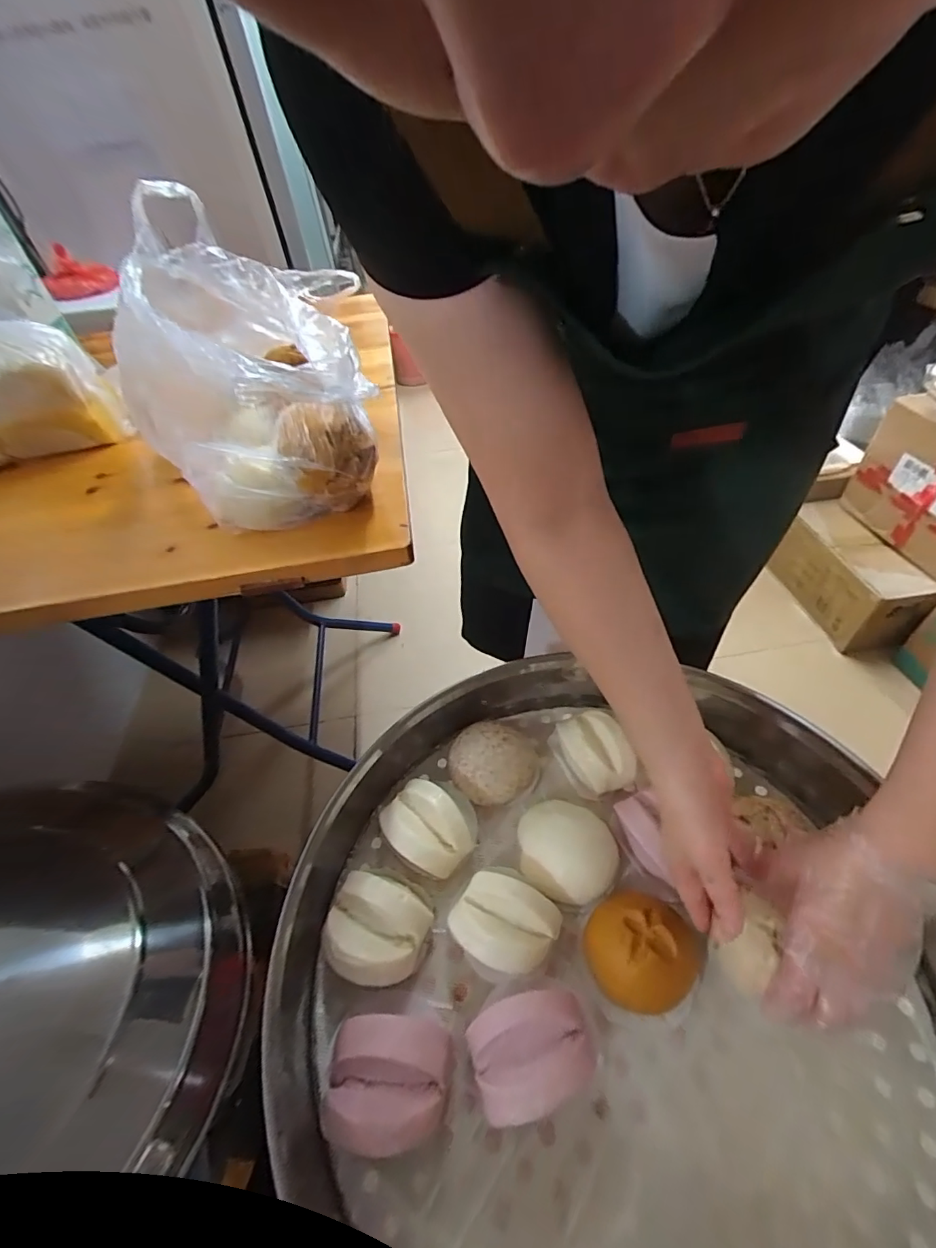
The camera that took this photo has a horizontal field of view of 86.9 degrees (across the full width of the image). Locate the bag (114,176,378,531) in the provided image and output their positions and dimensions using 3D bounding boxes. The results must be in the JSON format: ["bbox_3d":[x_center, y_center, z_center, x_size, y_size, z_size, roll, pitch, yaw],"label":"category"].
[{"bbox_3d":[-0.197,-0.232,0.415,0.173,0.161,0.289,-21,72,-12],"label":"bag"}]

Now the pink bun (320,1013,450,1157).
[{"bbox_3d":[-0.057,0.323,0.351,0.085,0.046,0.069,0,48,6],"label":"pink bun"}]

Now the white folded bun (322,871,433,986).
[{"bbox_3d":[-0.080,0.258,0.419,0.083,0.056,0.075,14,51,18],"label":"white folded bun"}]

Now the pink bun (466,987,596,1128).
[{"bbox_3d":[0.047,0.314,0.367,0.090,0.050,0.068,-23,50,-14],"label":"pink bun"}]

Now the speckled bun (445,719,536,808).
[{"bbox_3d":[0.024,0.148,0.523,0.086,0.043,0.081,-3,48,4],"label":"speckled bun"}]

